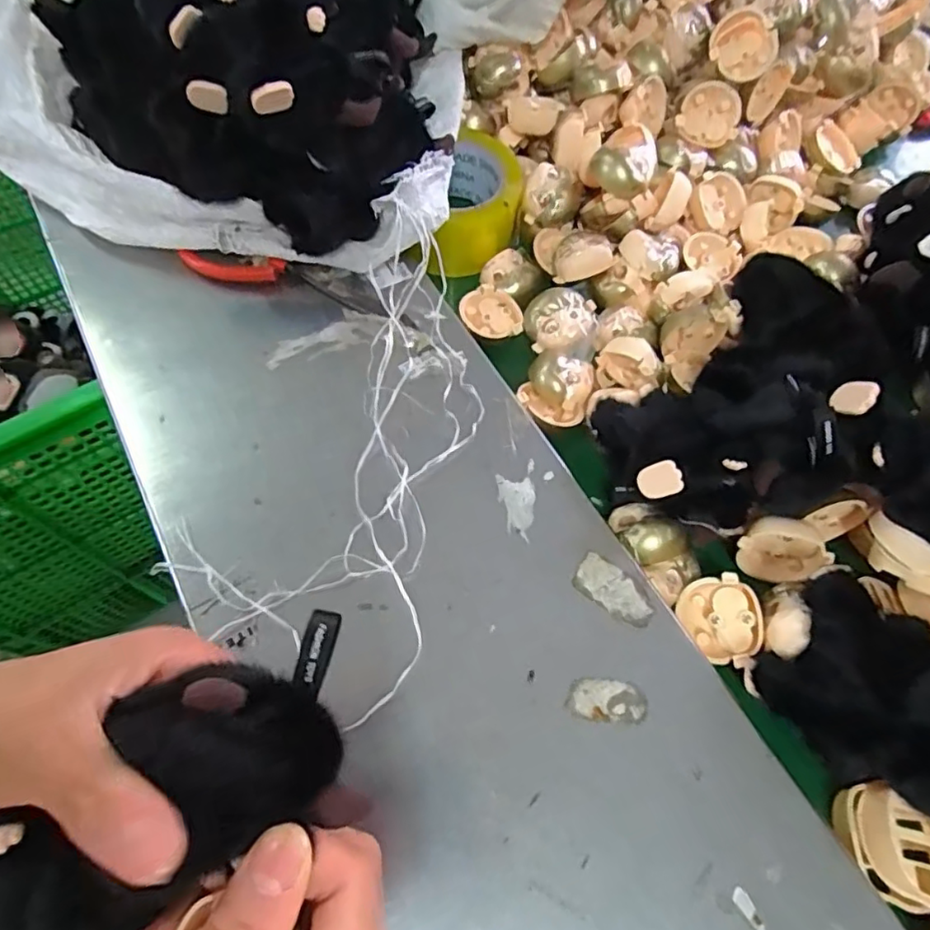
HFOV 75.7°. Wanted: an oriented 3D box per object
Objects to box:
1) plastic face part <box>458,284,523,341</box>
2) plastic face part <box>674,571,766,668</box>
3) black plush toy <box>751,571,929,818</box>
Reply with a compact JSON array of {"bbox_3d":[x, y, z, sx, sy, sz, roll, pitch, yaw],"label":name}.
[{"bbox_3d":[0.021,-0.119,0.467,0.048,0.011,0.049,1,63,-2],"label":"plastic face part"},{"bbox_3d":[0.152,0.091,0.353,0.044,0.024,0.049,-35,72,18],"label":"plastic face part"},{"bbox_3d":[0.226,0.121,0.288,0.137,0.079,0.075,37,67,16],"label":"black plush toy"}]

